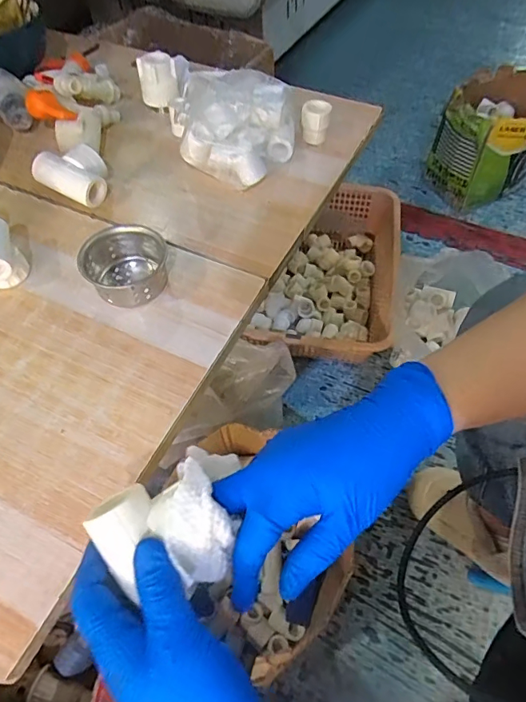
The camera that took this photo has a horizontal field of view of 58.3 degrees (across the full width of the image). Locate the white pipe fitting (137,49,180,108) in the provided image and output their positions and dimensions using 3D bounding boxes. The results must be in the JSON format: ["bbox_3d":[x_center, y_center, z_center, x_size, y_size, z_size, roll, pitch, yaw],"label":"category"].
[{"bbox_3d":[-0.129,-0.331,0.583,0.048,0.047,0.053,-7,57,-3],"label":"white pipe fitting"}]

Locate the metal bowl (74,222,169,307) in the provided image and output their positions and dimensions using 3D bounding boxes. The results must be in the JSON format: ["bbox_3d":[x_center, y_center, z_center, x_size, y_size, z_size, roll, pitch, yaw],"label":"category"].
[{"bbox_3d":[-0.125,-0.080,0.429,0.069,0.043,0.067,-1,57,1],"label":"metal bowl"}]

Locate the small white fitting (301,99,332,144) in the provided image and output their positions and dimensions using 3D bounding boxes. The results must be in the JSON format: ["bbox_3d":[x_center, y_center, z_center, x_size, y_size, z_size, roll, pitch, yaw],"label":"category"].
[{"bbox_3d":[0.063,-0.276,0.569,0.033,0.035,0.033,4,57,4],"label":"small white fitting"}]

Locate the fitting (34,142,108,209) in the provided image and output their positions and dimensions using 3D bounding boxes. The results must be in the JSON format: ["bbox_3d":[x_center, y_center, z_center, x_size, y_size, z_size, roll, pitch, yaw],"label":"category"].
[{"bbox_3d":[-0.198,-0.186,0.498,0.074,0.040,0.049,19,59,14],"label":"fitting"}]

